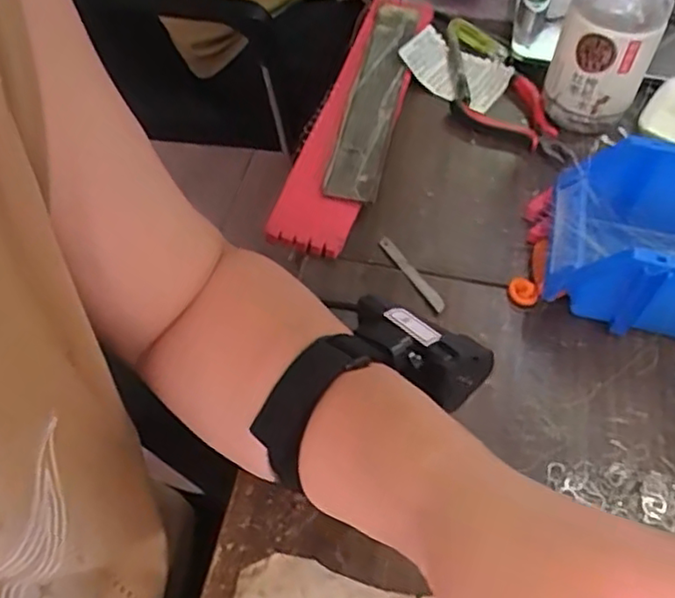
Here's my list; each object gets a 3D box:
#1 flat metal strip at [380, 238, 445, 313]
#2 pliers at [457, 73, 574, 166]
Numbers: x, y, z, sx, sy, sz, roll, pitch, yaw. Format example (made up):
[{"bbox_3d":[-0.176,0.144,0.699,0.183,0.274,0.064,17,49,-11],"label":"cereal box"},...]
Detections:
[{"bbox_3d":[0.056,-0.019,0.485,0.009,0.006,0.079,-24,58,-19],"label":"flat metal strip"},{"bbox_3d":[0.175,-0.167,0.598,0.114,0.026,0.077,33,60,20],"label":"pliers"}]

